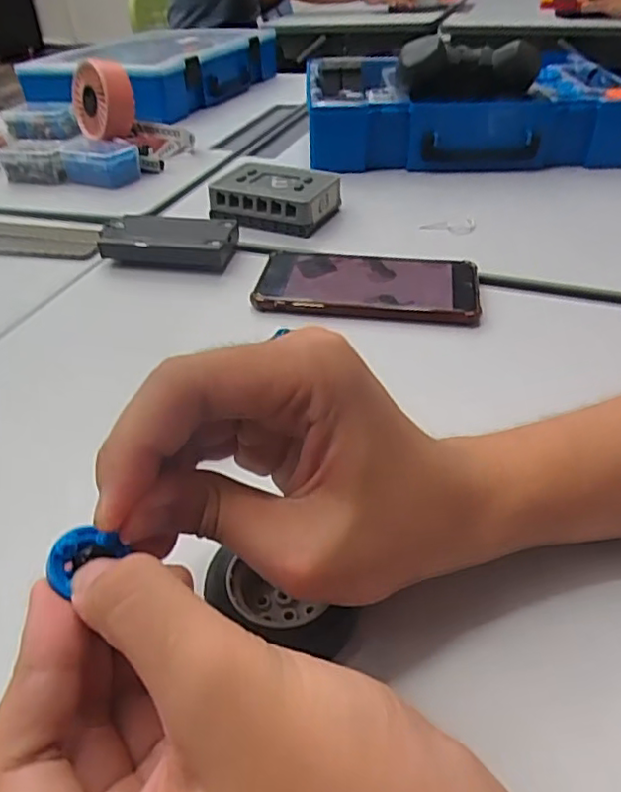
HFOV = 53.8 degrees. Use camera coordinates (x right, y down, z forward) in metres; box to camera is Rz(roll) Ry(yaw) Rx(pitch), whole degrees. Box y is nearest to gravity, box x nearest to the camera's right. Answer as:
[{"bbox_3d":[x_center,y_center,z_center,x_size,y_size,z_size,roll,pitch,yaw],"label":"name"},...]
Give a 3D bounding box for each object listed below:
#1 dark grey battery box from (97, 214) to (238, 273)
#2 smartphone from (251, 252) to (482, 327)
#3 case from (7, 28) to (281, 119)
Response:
[{"bbox_3d":[-0.113,-0.125,0.494,0.106,0.026,0.050,4,37,8],"label":"dark grey battery box"},{"bbox_3d":[0.042,-0.082,0.445,0.155,0.017,0.080,4,40,11],"label":"smartphone"},{"bbox_3d":[-0.238,-0.513,0.956,0.237,0.069,0.347,14,40,21],"label":"case"}]

